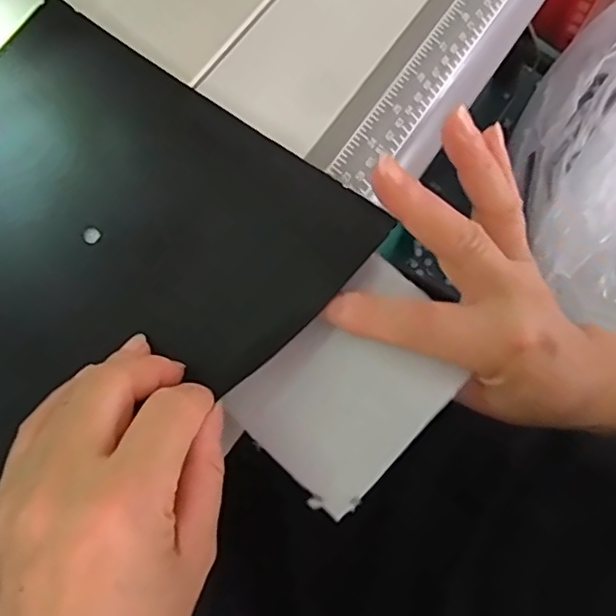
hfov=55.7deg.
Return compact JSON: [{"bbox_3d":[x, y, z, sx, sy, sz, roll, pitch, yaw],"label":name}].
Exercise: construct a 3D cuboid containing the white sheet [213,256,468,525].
[{"bbox_3d":[0.022,0.030,0.250,0.098,0.014,0.068,-43,76,-13],"label":"white sheet"}]

